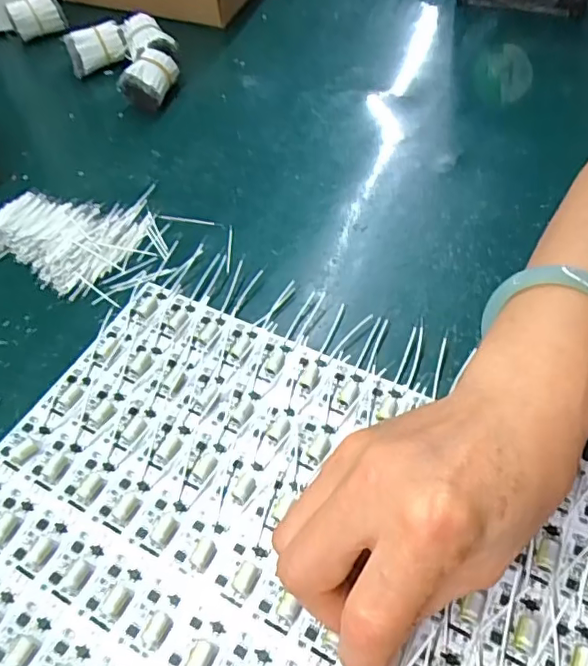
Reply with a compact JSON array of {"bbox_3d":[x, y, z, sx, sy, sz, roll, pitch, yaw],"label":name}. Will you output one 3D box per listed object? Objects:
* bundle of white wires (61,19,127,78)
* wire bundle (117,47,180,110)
[{"bbox_3d":[-0.174,-0.250,0.507,0.050,0.039,0.029,-16,53,-8],"label":"bundle of white wires"},{"bbox_3d":[-0.120,-0.211,0.475,0.032,0.033,0.050,18,56,16],"label":"wire bundle"}]

